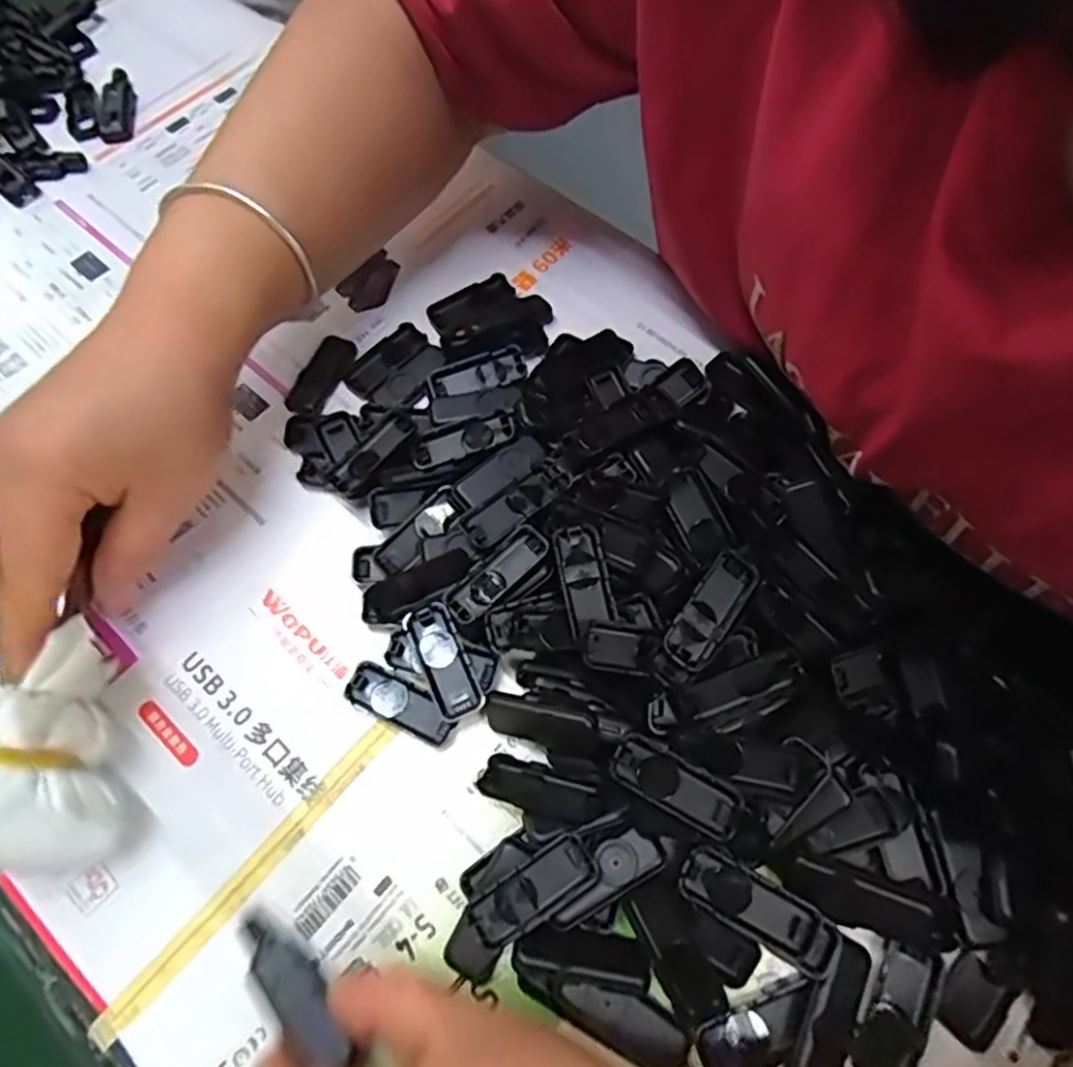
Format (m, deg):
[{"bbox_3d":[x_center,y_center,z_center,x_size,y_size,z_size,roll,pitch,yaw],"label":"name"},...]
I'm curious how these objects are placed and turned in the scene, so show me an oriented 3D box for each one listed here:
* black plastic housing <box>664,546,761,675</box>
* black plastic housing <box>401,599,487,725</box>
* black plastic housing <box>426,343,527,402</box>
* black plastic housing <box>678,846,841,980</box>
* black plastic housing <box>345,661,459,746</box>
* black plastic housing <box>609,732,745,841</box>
[{"bbox_3d":[0.065,0.030,0.255,0.018,0.014,0.046,34,71,15],"label":"black plastic housing"},{"bbox_3d":[-0.036,0.051,0.272,0.018,0.010,0.046,-24,68,-9],"label":"black plastic housing"},{"bbox_3d":[-0.029,-0.077,0.326,0.047,0.009,0.017,-16,67,-6],"label":"black plastic housing"},{"bbox_3d":[0.075,0.126,0.229,0.053,0.005,0.018,28,70,13],"label":"black plastic housing"},{"bbox_3d":[-0.053,0.068,0.271,0.046,0.007,0.017,24,69,11],"label":"black plastic housing"},{"bbox_3d":[0.049,0.089,0.241,0.046,0.007,0.019,27,69,12],"label":"black plastic housing"}]

